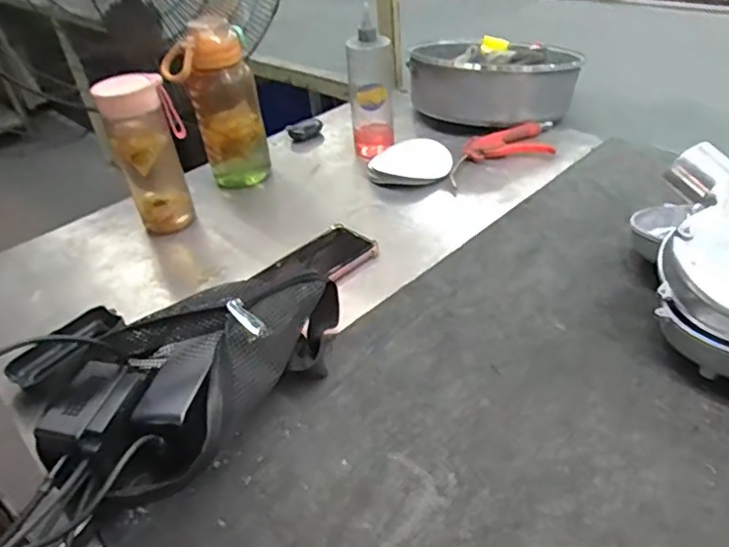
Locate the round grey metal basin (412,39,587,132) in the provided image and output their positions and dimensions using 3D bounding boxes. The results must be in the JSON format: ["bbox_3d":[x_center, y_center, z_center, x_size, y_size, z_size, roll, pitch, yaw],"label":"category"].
[{"bbox_3d":[0.218,-0.326,0.958,0.268,0.127,0.216,4,38,14],"label":"round grey metal basin"}]

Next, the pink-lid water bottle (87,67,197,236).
[{"bbox_3d":[-0.269,-0.149,0.733,0.084,0.194,0.074,-17,38,-14],"label":"pink-lid water bottle"}]

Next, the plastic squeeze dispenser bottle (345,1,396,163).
[{"bbox_3d":[0.010,-0.265,0.847,0.063,0.184,0.060,-5,37,2],"label":"plastic squeeze dispenser bottle"}]

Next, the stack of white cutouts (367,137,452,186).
[{"bbox_3d":[0.069,-0.165,0.848,0.115,0.026,0.111,1,38,9],"label":"stack of white cutouts"}]

